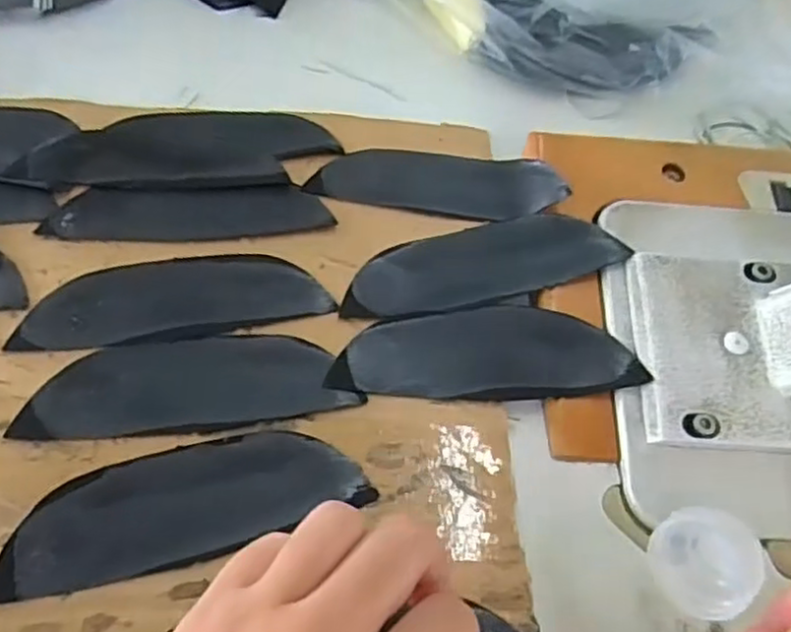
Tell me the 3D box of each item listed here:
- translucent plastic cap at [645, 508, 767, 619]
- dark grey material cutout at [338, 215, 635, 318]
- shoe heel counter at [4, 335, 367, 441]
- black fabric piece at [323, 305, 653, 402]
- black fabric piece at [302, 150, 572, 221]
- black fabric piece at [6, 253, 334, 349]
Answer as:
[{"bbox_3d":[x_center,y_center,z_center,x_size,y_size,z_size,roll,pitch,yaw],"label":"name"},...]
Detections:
[{"bbox_3d":[0.124,0.099,0.276,0.040,0.028,0.032,41,61,21],"label":"translucent plastic cap"},{"bbox_3d":[0.043,-0.030,0.360,0.143,0.015,0.045,-9,57,-12],"label":"dark grey material cutout"},{"bbox_3d":[-0.094,0.031,0.316,0.141,0.004,0.046,-4,57,-9],"label":"shoe heel counter"},{"bbox_3d":[0.042,0.018,0.337,0.143,0.008,0.051,-2,56,-7],"label":"black fabric piece"},{"bbox_3d":[0.024,-0.080,0.388,0.137,0.016,0.047,9,52,5],"label":"black fabric piece"},{"bbox_3d":[-0.109,-0.010,0.340,0.144,0.008,0.048,-9,57,-12],"label":"black fabric piece"}]

